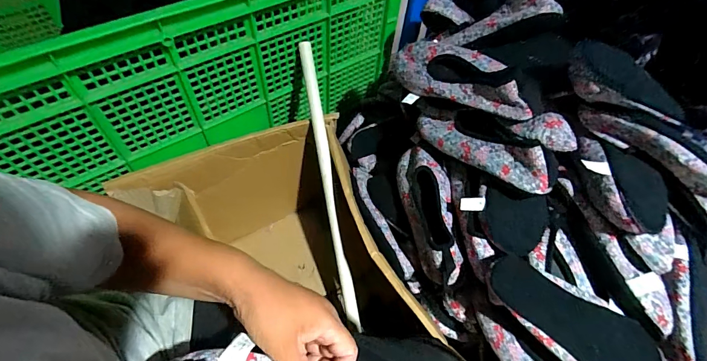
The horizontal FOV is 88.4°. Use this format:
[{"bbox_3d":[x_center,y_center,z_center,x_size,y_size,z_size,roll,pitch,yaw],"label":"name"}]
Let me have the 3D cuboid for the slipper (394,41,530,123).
[{"bbox_3d":[0.167,-0.163,0.579,0.089,0.064,0.242,-34,49,-24],"label":"slipper"}]

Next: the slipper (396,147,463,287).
[{"bbox_3d":[0.126,0.042,0.598,0.080,0.063,0.246,-1,56,-5],"label":"slipper"}]

